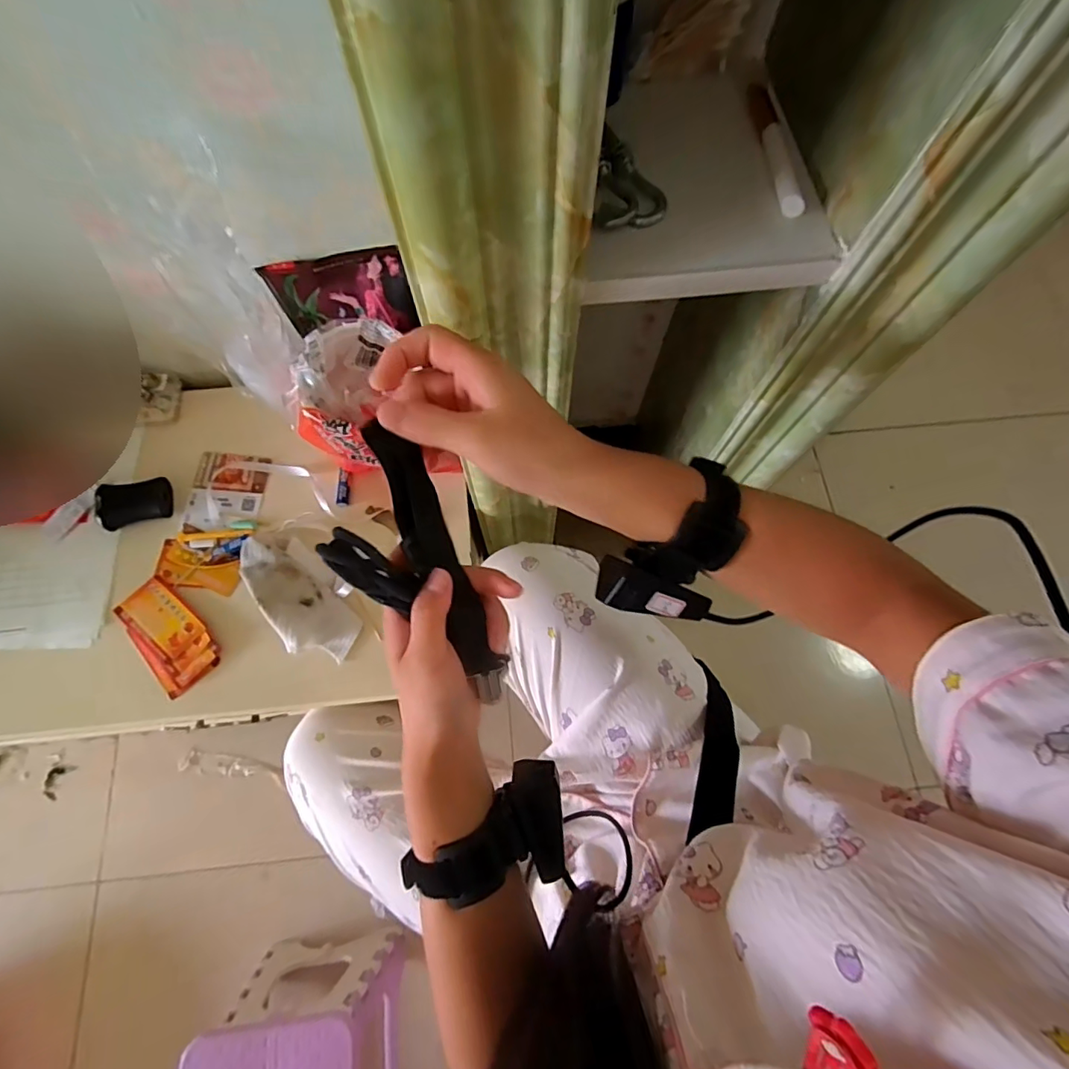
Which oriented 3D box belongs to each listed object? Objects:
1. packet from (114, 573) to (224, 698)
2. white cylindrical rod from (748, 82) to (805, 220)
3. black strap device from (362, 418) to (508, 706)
[{"bbox_3d":[-0.388,0.103,0.543,0.063,0.012,0.124,-39,76,-12],"label":"packet"},{"bbox_3d":[0.158,-0.258,0.340,0.014,0.010,0.116,-5,72,-2],"label":"white cylindrical rod"},{"bbox_3d":[-0.052,0.023,0.297,0.027,0.020,0.179,-21,108,-7],"label":"black strap device"}]

